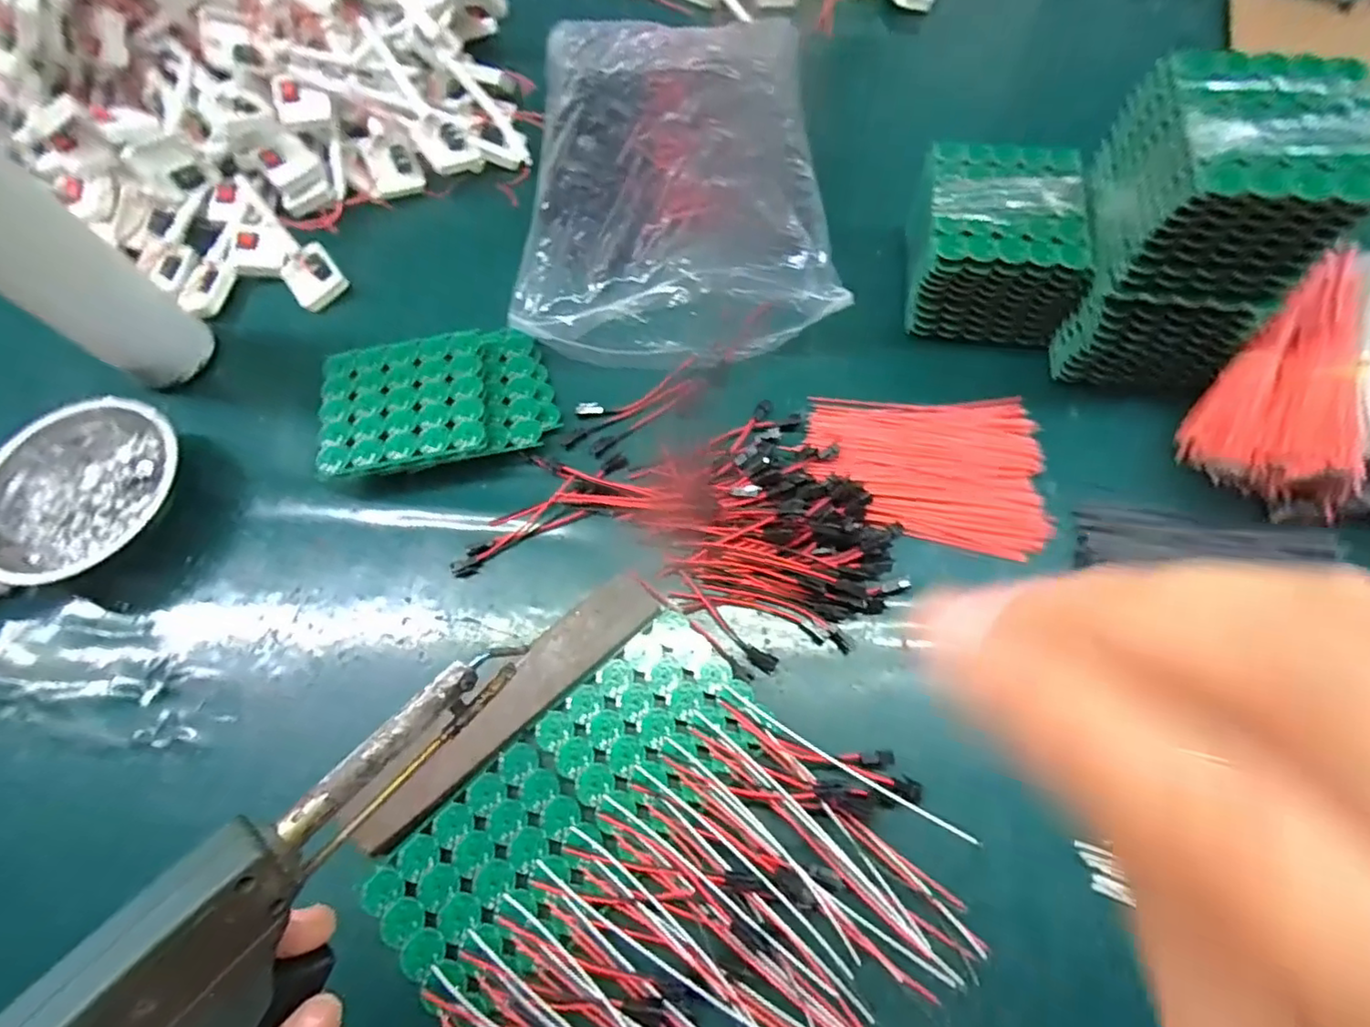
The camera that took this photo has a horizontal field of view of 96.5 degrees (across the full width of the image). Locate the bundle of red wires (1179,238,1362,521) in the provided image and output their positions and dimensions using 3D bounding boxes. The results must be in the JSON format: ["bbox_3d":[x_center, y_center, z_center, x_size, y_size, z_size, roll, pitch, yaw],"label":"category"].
[{"bbox_3d":[0.383,-0.075,0.382,0.082,0.070,0.142,35,73,14],"label":"bundle of red wires"}]

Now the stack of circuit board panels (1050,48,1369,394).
[{"bbox_3d":[0.306,-0.170,0.381,0.100,0.160,0.119,7,68,4],"label":"stack of circuit board panels"}]

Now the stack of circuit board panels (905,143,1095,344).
[{"bbox_3d":[0.214,-0.191,0.437,0.109,0.081,0.113,8,68,4],"label":"stack of circuit board panels"}]

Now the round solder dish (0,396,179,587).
[{"bbox_3d":[-0.386,-0.016,0.399,0.119,0.036,0.114,-1,68,1],"label":"round solder dish"}]

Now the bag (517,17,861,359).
[{"bbox_3d":[-0.014,-0.271,0.479,0.218,0.075,0.320,-5,68,0],"label":"bag"}]

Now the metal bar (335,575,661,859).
[{"bbox_3d":[-0.100,0.108,0.349,0.197,0.008,0.037,-40,72,-13],"label":"metal bar"}]

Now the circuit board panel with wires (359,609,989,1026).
[{"bbox_3d":[-0.002,0.191,0.308,0.229,0.018,0.224,-42,73,-14],"label":"circuit board panel with wires"}]

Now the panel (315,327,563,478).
[{"bbox_3d":[-0.171,-0.076,0.425,0.149,0.034,0.099,-16,69,-5],"label":"panel"}]

